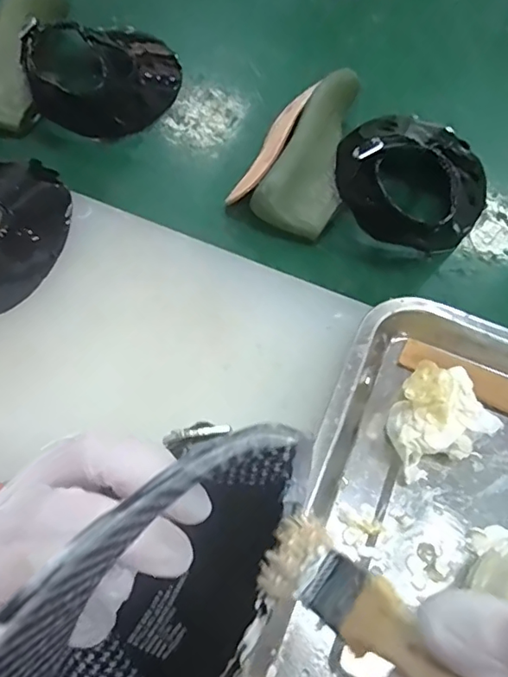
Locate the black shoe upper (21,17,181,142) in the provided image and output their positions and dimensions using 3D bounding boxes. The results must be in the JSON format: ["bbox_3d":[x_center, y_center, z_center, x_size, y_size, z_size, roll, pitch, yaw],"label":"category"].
[{"bbox_3d":[-0.141,-0.267,0.523,0.133,0.081,0.130,-9,63,-6],"label":"black shoe upper"}]

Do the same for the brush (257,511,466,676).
[{"bbox_3d":[0.042,0.083,0.144,0.027,0.145,0.013,-38,105,-19],"label":"brush"}]

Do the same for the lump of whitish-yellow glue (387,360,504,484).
[{"bbox_3d":[0.111,0.048,0.335,0.061,0.035,0.056,-21,65,-12],"label":"lump of whitish-yellow glue"}]

